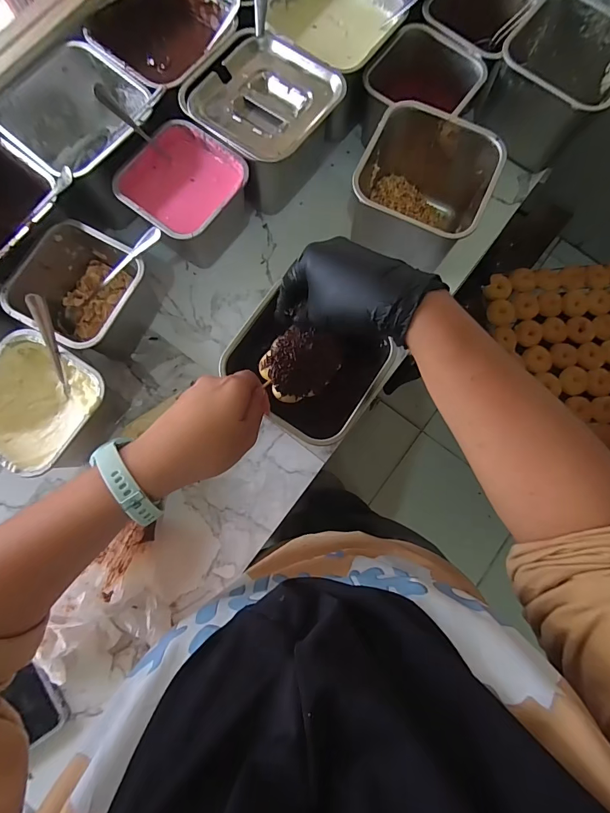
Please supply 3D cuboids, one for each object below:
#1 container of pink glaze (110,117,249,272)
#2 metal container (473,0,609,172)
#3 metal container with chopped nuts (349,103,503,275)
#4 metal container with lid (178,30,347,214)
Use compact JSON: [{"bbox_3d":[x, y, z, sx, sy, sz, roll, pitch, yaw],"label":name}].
[{"bbox_3d":[-0.135,-0.237,0.466,0.116,0.086,0.118,40,81,6],"label":"container of pink glaze"},{"bbox_3d":[0.303,-0.392,0.490,0.135,0.095,0.139,38,81,6],"label":"metal container"},{"bbox_3d":[0.131,-0.243,0.468,0.137,0.111,0.133,22,80,3],"label":"metal container with chopped nuts"},{"bbox_3d":[-0.043,-0.324,0.476,0.143,0.119,0.138,38,81,6],"label":"metal container with lid"}]

